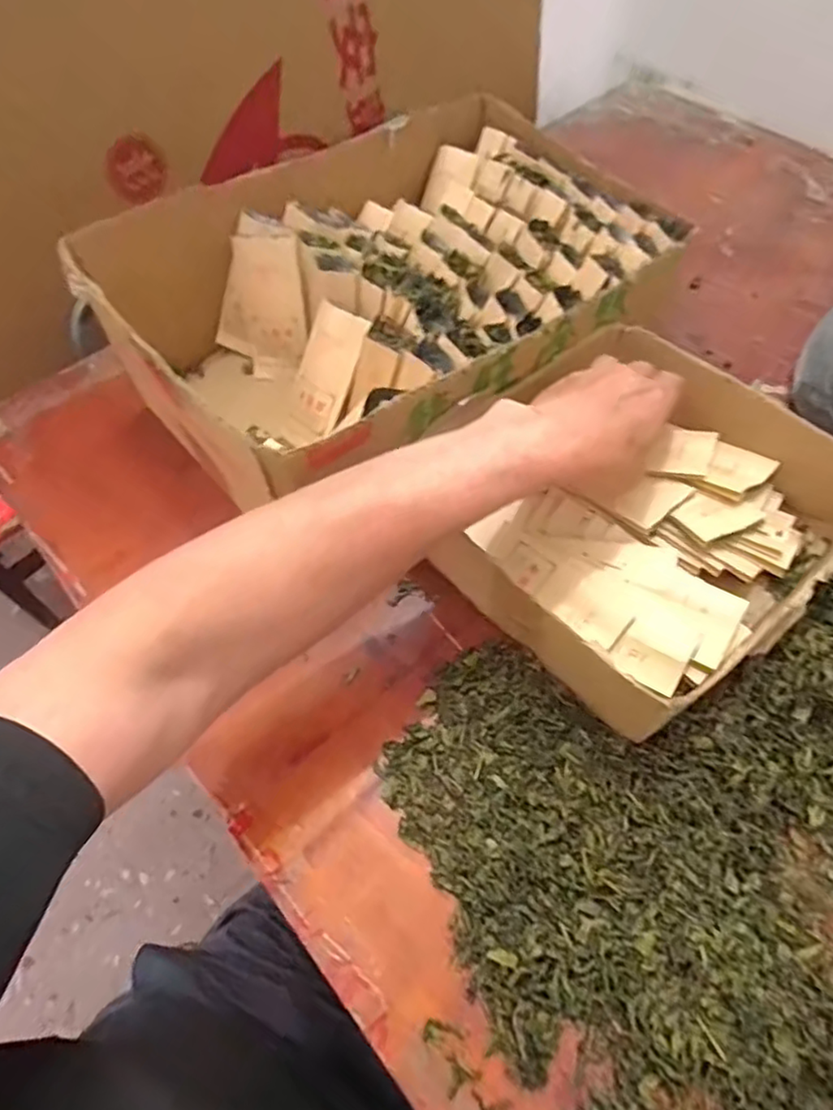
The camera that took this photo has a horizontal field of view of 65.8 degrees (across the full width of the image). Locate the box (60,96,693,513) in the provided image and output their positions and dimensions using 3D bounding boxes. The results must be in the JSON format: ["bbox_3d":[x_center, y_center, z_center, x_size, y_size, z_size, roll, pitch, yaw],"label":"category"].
[{"bbox_3d":[-0.009,-0.197,0.512,0.395,0.141,0.258,-34,64,-17],"label":"box"}]

